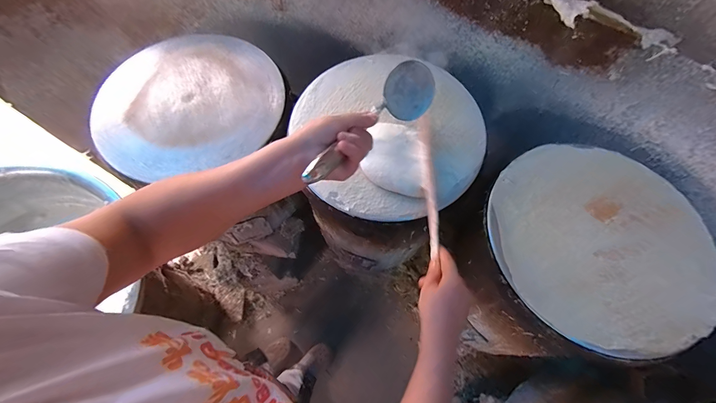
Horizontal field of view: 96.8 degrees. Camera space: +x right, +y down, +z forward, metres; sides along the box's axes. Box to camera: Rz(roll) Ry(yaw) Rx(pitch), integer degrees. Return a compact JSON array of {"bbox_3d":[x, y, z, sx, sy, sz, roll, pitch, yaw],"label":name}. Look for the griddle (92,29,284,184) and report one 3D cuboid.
[{"bbox_3d":[-0.347,-0.218,0.657,0.356,0.026,0.337,-16,69,-8],"label":"griddle"}]

